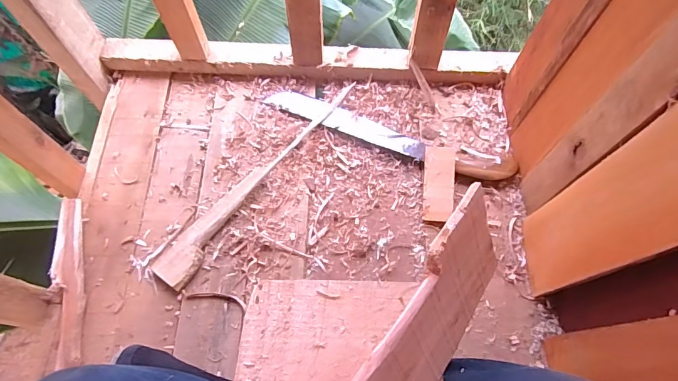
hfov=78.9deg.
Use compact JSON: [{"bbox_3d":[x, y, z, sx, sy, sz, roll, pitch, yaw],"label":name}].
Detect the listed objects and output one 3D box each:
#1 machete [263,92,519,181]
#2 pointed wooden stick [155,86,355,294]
[{"bbox_3d":[0.078,-0.094,0.693,0.428,0.030,0.064,18,67,10],"label":"machete"},{"bbox_3d":[-0.112,-0.019,0.664,0.057,0.019,0.434,39,72,17],"label":"pointed wooden stick"}]

